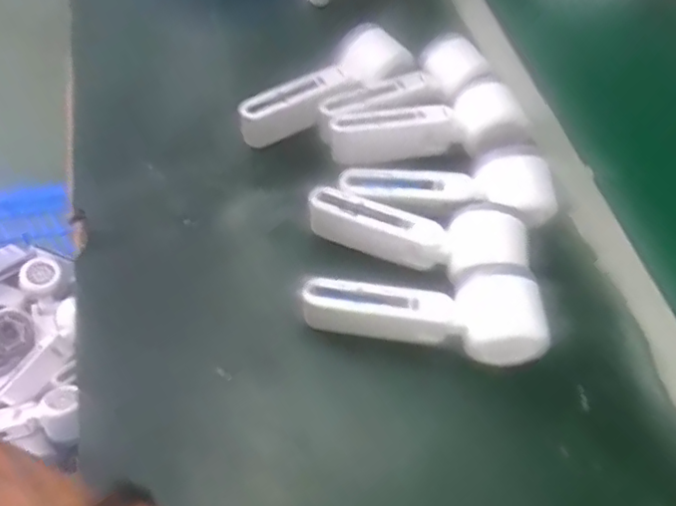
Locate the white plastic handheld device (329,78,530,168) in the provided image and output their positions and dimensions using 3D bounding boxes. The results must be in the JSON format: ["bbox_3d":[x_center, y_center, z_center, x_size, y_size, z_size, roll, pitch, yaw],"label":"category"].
[{"bbox_3d":[0.075,-0.102,0.517,0.158,0.057,0.057,-10,59,-14],"label":"white plastic handheld device"}]

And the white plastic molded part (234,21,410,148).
[{"bbox_3d":[-0.012,-0.145,0.532,0.159,0.055,0.044,-26,64,-22],"label":"white plastic molded part"}]

